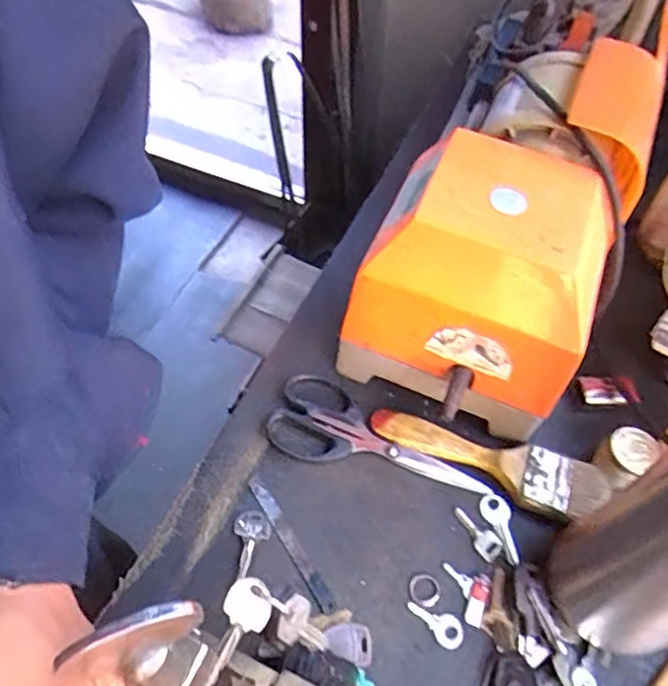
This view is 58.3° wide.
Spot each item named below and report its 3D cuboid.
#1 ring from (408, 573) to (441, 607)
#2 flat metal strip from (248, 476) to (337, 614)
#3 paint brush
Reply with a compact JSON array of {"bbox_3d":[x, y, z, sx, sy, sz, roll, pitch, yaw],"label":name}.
[{"bbox_3d":[0.062,0.169,0.410,0.022,0.004,0.020,0,54,0],"label":"ring"},{"bbox_3d":[-0.031,0.139,0.421,0.012,0.004,0.104,-26,63,-20],"label":"flat metal strip"},{"bbox_3d":[0.114,0.089,0.455,0.174,0.018,0.046,15,55,10],"label":"paint brush"}]

